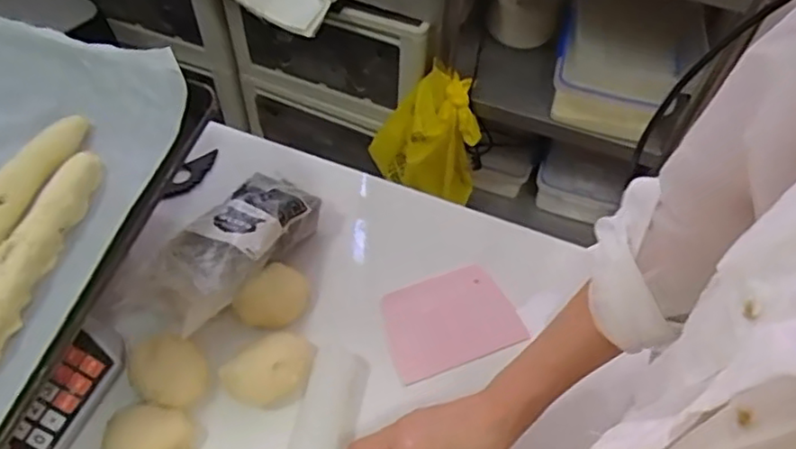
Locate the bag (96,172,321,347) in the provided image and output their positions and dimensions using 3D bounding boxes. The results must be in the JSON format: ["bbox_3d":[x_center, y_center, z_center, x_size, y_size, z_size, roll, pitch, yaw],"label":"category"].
[{"bbox_3d":[-0.156,0.022,0.567,0.088,0.052,0.221,31,44,13],"label":"bag"}]

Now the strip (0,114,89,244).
[{"bbox_3d":[-0.312,-0.017,0.512,0.027,0.026,0.193,15,56,7],"label":"strip"}]

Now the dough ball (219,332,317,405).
[{"bbox_3d":[-0.110,0.124,0.553,0.079,0.029,0.051,-23,60,-18],"label":"dough ball"}]

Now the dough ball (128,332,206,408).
[{"bbox_3d":[-0.194,0.121,0.542,0.065,0.044,0.060,8,56,3],"label":"dough ball"}]

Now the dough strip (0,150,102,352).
[{"bbox_3d":[-0.280,0.024,0.489,0.028,0.026,0.198,11,56,4],"label":"dough strip"}]

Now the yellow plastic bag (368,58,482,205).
[{"bbox_3d":[0.047,-0.188,1.349,0.139,0.295,0.226,-38,65,-25],"label":"yellow plastic bag"}]

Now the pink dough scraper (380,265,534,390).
[{"bbox_3d":[0.045,0.088,0.605,0.121,0.009,0.092,-18,54,-12],"label":"pink dough scraper"}]

